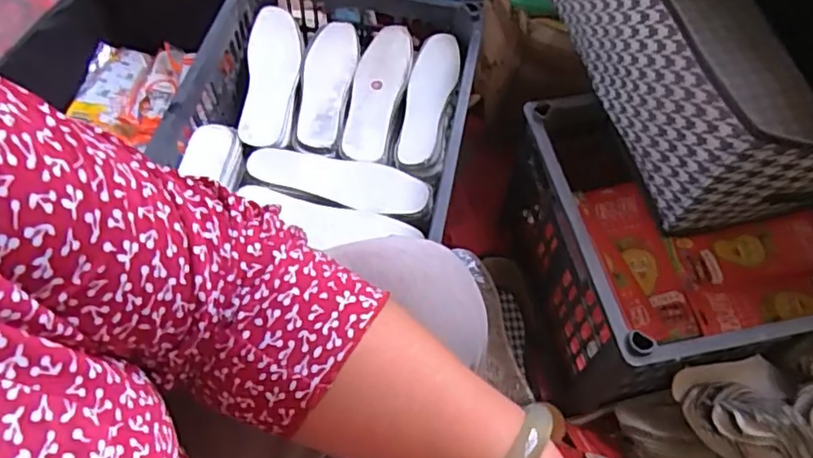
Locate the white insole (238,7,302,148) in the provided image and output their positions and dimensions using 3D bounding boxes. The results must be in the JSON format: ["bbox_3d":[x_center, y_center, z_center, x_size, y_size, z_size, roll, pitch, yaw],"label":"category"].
[{"bbox_3d":[-0.182,-0.211,0.802,0.076,0.012,0.234,-5,62,-2],"label":"white insole"}]

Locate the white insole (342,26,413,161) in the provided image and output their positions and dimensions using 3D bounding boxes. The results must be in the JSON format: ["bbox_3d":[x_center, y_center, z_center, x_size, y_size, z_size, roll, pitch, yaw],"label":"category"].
[{"bbox_3d":[-0.038,-0.185,0.807,0.070,0.016,0.224,7,62,4],"label":"white insole"}]

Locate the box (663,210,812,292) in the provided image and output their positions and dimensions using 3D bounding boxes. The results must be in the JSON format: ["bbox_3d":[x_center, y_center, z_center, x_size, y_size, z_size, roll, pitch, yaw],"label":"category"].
[{"bbox_3d":[0.482,0.032,0.835,0.214,0.029,0.086,-8,62,-4],"label":"box"}]

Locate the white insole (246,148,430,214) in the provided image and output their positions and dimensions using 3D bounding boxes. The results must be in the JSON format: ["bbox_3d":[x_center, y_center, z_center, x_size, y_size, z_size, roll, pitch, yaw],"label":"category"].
[{"bbox_3d":[-0.084,-0.063,0.727,0.220,0.010,0.067,13,63,7],"label":"white insole"}]

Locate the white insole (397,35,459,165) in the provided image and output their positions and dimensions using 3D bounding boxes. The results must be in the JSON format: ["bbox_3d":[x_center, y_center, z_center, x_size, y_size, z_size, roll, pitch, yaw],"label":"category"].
[{"bbox_3d":[0.027,-0.176,0.792,0.062,0.013,0.214,4,57,21],"label":"white insole"}]

